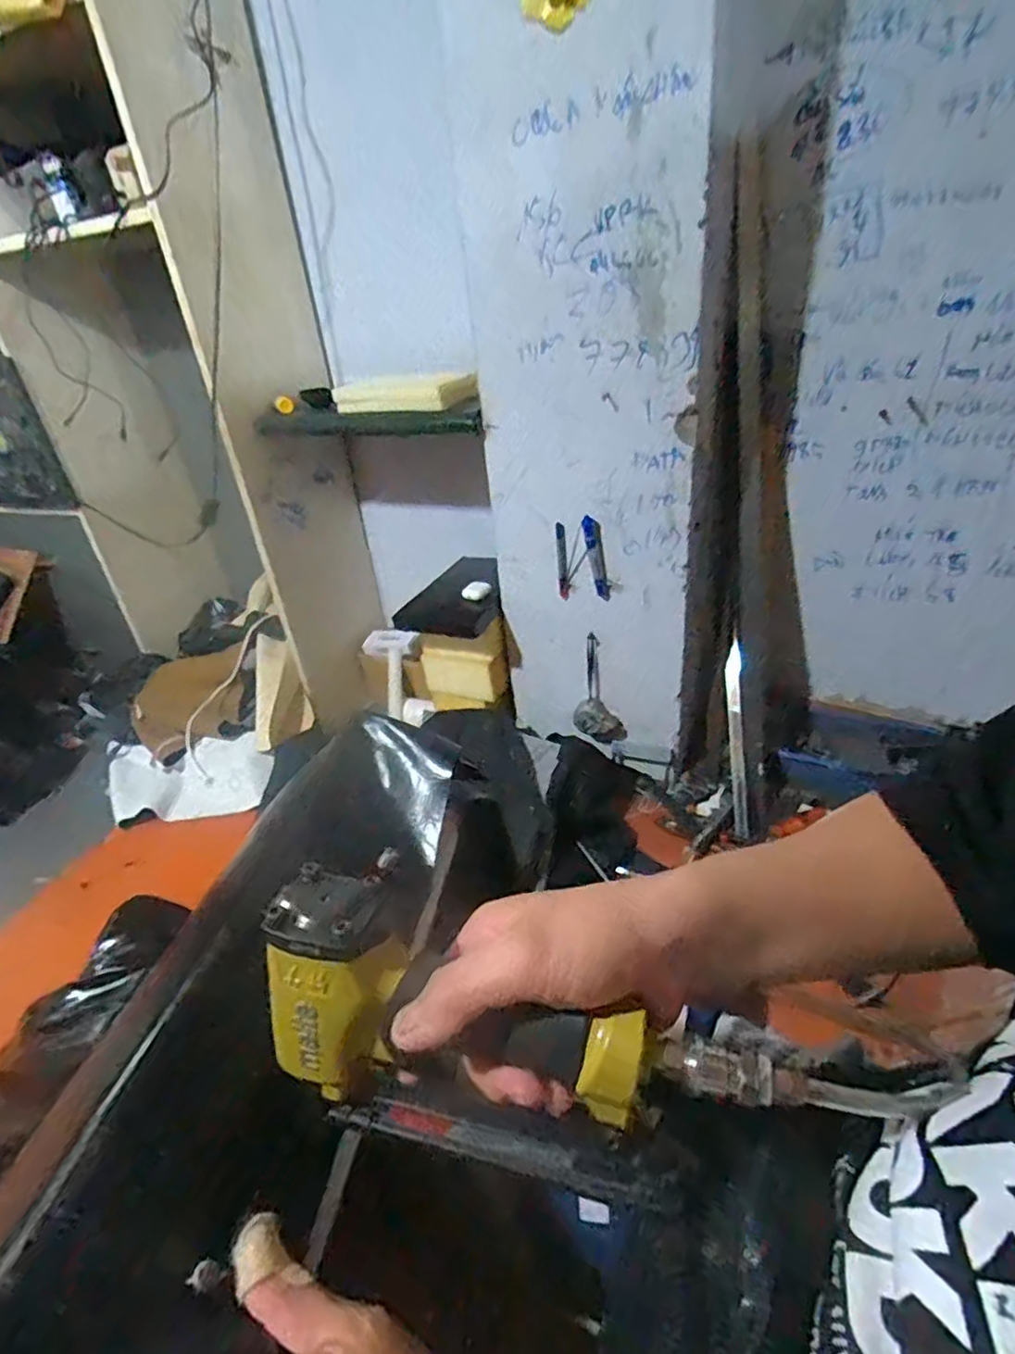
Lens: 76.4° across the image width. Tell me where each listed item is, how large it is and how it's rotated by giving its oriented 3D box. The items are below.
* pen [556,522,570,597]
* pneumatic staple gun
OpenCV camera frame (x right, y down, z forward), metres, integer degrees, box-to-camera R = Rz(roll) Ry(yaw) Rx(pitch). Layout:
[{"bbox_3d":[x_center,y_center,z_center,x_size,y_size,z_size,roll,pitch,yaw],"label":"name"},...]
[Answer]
[{"bbox_3d":[0.087,-0.183,1.025,0.017,0.124,0.012,-3,31,5],"label":"pen"},{"bbox_3d":[0.003,0.162,0.296,0.206,0.134,0.059,2,32,13],"label":"pneumatic staple gun"}]

